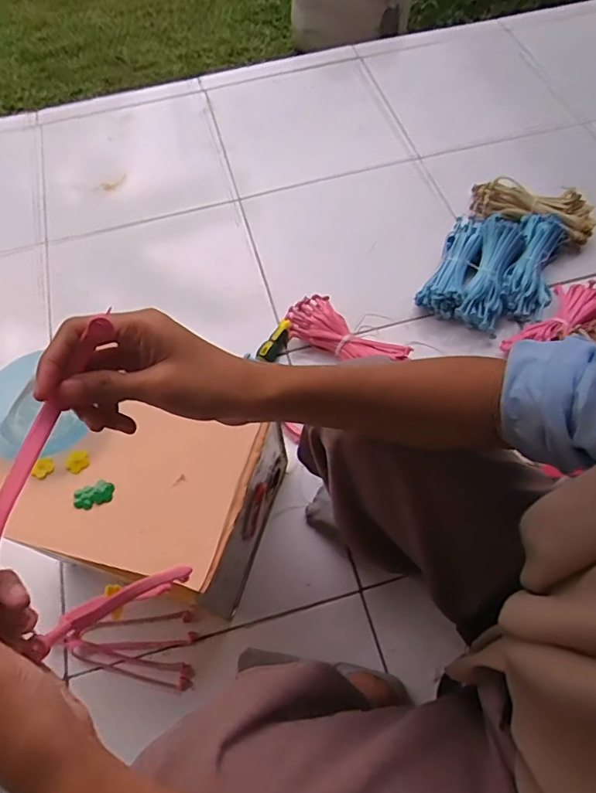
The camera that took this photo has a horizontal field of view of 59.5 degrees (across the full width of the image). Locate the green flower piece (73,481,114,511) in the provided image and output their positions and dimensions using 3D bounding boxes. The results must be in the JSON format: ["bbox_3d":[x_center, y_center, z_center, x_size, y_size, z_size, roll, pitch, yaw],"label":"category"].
[{"bbox_3d":[-0.209,0.100,0.530,0.040,0.010,0.023,-15,63,-6],"label":"green flower piece"}]

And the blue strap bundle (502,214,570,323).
[{"bbox_3d":[0.415,-0.233,0.915,0.087,0.058,0.211,21,65,13],"label":"blue strap bundle"}]

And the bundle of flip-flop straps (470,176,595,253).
[{"bbox_3d":[0.438,-0.350,0.984,0.227,0.060,0.085,19,65,12],"label":"bundle of flip-flop straps"}]

